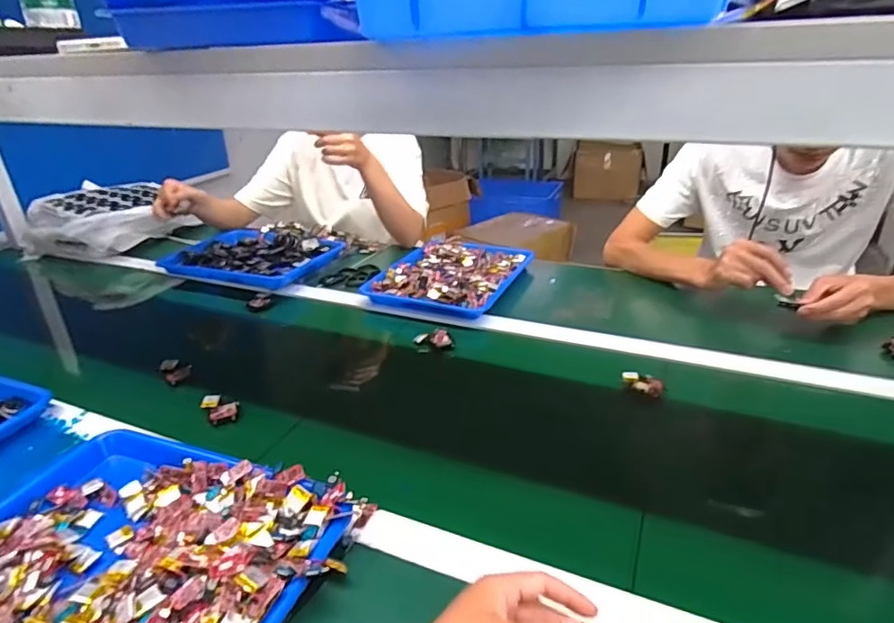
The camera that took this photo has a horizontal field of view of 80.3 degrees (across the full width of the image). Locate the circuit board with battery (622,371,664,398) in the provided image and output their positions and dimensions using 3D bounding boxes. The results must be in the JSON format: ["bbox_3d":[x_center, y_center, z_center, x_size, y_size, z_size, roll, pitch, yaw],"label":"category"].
[{"bbox_3d":[0.262,0.096,0.707,0.024,0.016,0.054,-25,35,-38],"label":"circuit board with battery"}]

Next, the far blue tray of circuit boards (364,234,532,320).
[{"bbox_3d":[0.014,-0.081,1.047,0.247,0.034,0.302,11,30,24],"label":"far blue tray of circuit boards"}]

